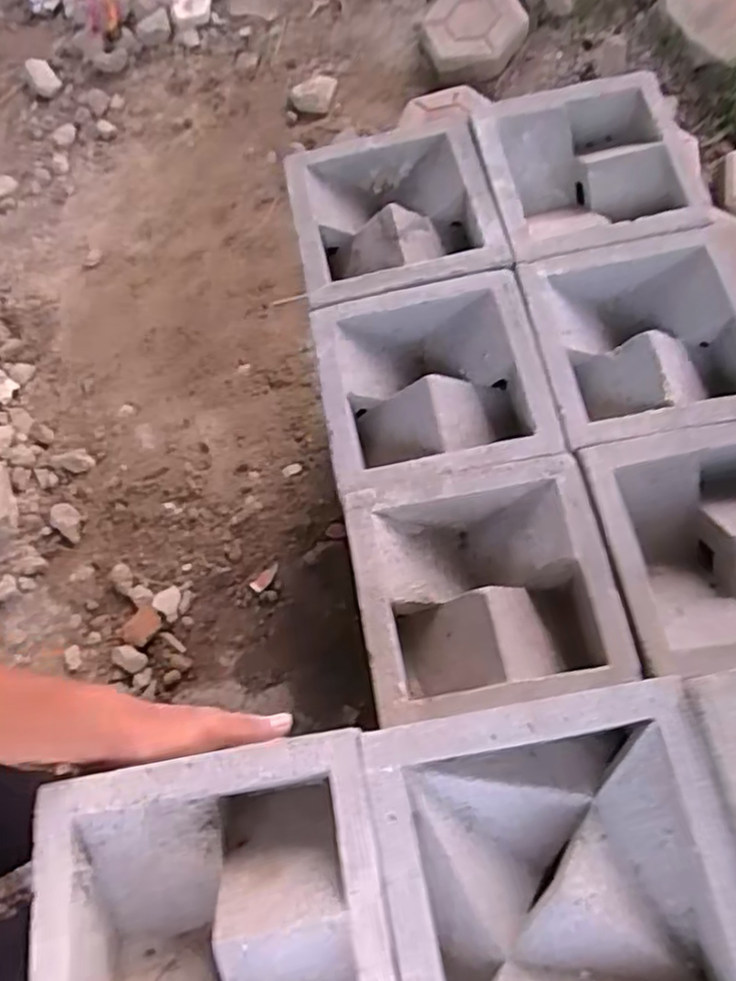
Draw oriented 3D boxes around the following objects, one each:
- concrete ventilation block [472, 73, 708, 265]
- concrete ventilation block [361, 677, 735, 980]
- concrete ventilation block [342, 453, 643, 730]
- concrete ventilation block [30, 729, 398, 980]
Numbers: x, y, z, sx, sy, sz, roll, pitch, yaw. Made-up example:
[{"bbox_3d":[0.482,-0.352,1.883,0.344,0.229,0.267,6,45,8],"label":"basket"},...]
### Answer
[{"bbox_3d":[0.226,-0.332,0.736,0.209,0.075,0.219,-9,68,0],"label":"concrete ventilation block"},{"bbox_3d":[0.108,0.231,0.409,0.193,0.079,0.196,-11,68,-1],"label":"concrete ventilation block"},{"bbox_3d":[0.093,0.081,0.588,0.202,0.070,0.195,-10,68,0],"label":"concrete ventilation block"},{"bbox_3d":[-0.089,0.264,0.414,0.199,0.075,0.198,-8,66,-6],"label":"concrete ventilation block"}]

